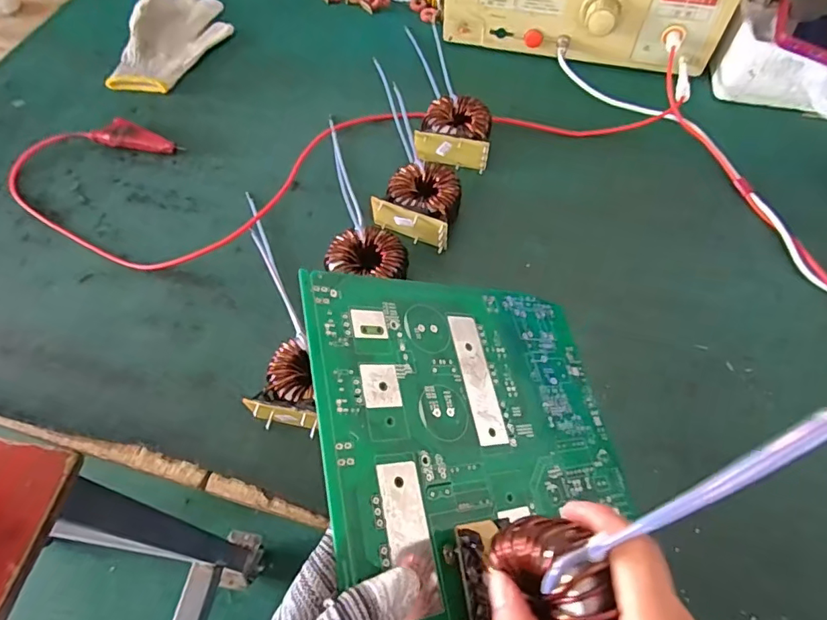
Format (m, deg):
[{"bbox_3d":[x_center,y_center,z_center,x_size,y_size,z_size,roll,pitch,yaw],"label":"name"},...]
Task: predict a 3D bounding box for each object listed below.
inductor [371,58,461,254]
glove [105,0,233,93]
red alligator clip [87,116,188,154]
[{"bbox_3d":[0.009,-0.101,0.482,0.076,0.037,0.074,25,63,15],"label":"inductor"},{"bbox_3d":[-0.304,-0.348,0.645,0.124,0.017,0.206,-3,60,-1],"label":"glove"},{"bbox_3d":[-0.296,-0.183,0.542,0.089,0.022,0.033,15,61,9],"label":"red alligator clip"}]

